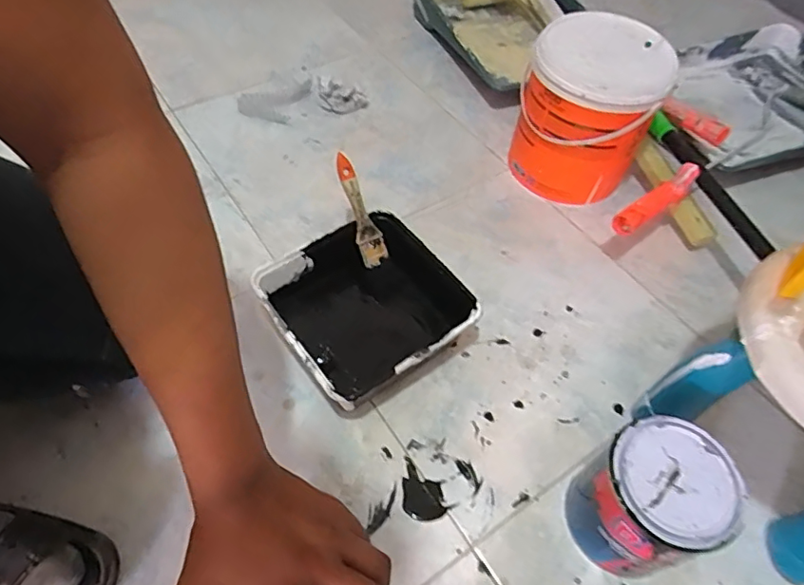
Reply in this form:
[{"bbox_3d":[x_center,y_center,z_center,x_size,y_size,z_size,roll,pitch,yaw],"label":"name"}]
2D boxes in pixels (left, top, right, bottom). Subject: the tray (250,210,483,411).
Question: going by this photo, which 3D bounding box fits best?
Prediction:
[{"bbox_3d":[-0.045,0.021,0.642,0.199,0.074,0.203,-33,62,-23],"label":"tray"}]

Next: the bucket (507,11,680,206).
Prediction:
[{"bbox_3d":[0.259,-0.254,0.778,0.175,0.200,0.176,20,56,11],"label":"bucket"}]

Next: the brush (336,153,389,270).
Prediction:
[{"bbox_3d":[-0.052,-0.100,0.668,0.030,0.016,0.138,-22,99,-18],"label":"brush"}]

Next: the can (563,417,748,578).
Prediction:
[{"bbox_3d":[0.221,0.191,0.496,0.103,0.133,0.103,1,54,-2],"label":"can"}]

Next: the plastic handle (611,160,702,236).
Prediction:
[{"bbox_3d":[0.341,-0.121,0.720,0.158,0.037,0.031,-33,62,-23],"label":"plastic handle"}]

